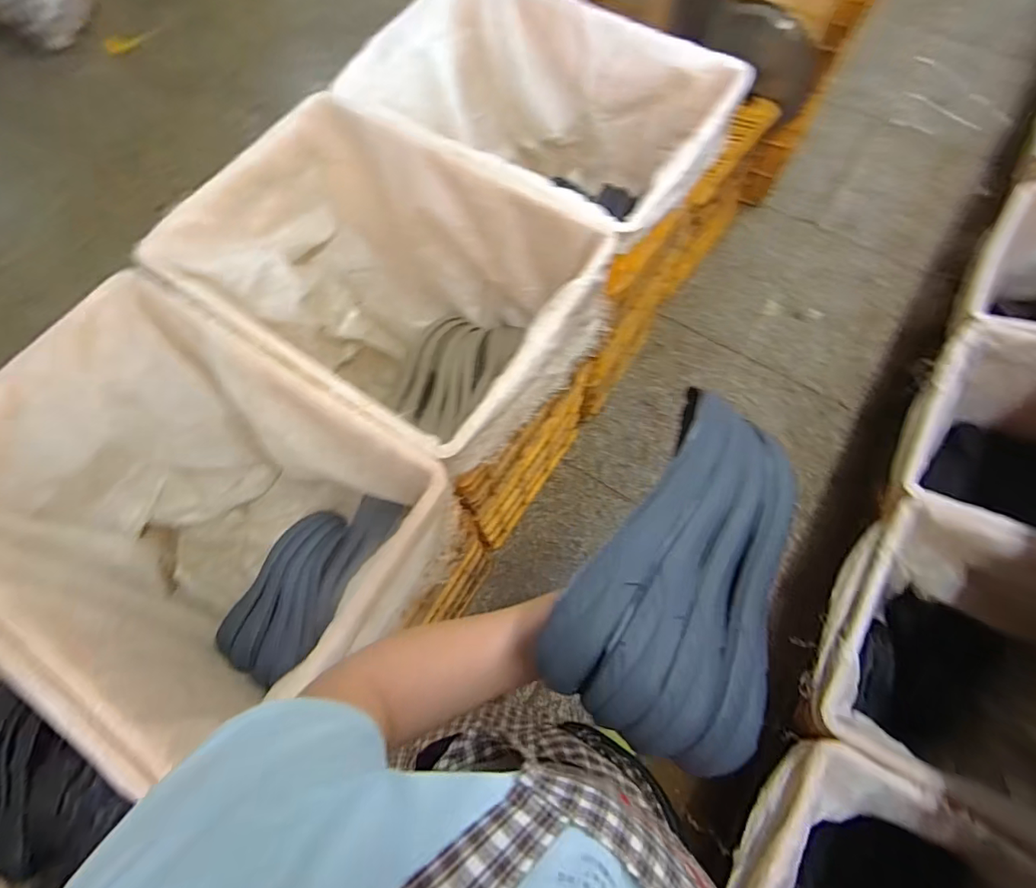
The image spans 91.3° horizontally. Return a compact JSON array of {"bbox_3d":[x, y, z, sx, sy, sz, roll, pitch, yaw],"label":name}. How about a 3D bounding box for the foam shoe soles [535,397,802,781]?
[{"bbox_3d":[0.145,0.083,0.389,0.157,0.079,0.276,27,73,12],"label":"foam shoe soles"}]

